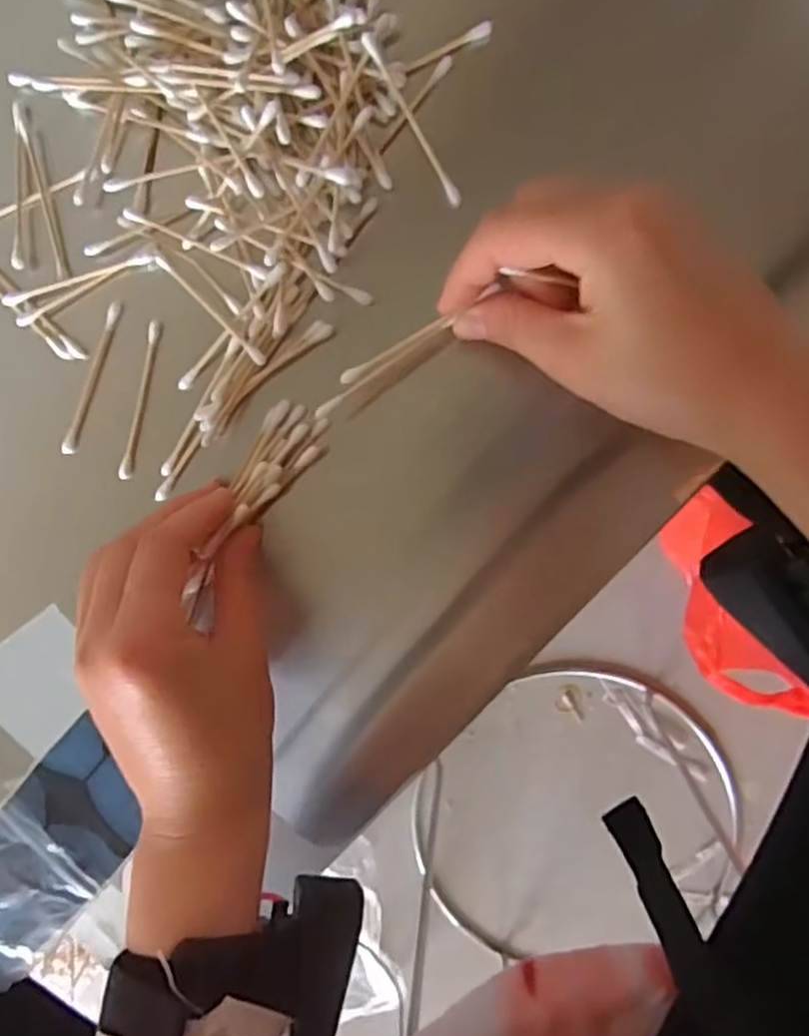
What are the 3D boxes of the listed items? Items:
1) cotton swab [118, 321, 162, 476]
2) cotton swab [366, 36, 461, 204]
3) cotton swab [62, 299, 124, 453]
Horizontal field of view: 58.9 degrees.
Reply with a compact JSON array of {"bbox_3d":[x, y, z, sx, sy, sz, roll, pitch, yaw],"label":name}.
[{"bbox_3d":[-0.119,-0.053,0.324,0.005,0.005,0.072,15,97,4],"label":"cotton swab"},{"bbox_3d":[0.004,-0.163,0.296,0.006,0.004,0.072,-32,116,8],"label":"cotton swab"},{"bbox_3d":[-0.142,-0.063,0.327,0.005,0.008,0.072,23,97,3],"label":"cotton swab"}]

